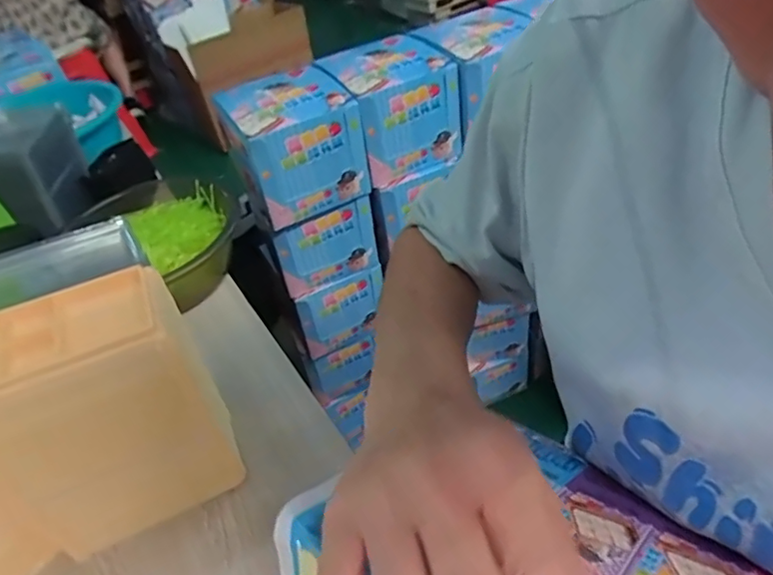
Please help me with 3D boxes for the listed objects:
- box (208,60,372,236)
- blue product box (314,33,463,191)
[{"bbox_3d":[-0.126,-0.189,0.744,0.150,0.133,0.152,-28,43,-17],"label":"box"},{"bbox_3d":[0.004,-0.252,0.787,0.150,0.129,0.155,-25,43,-16],"label":"blue product box"}]

